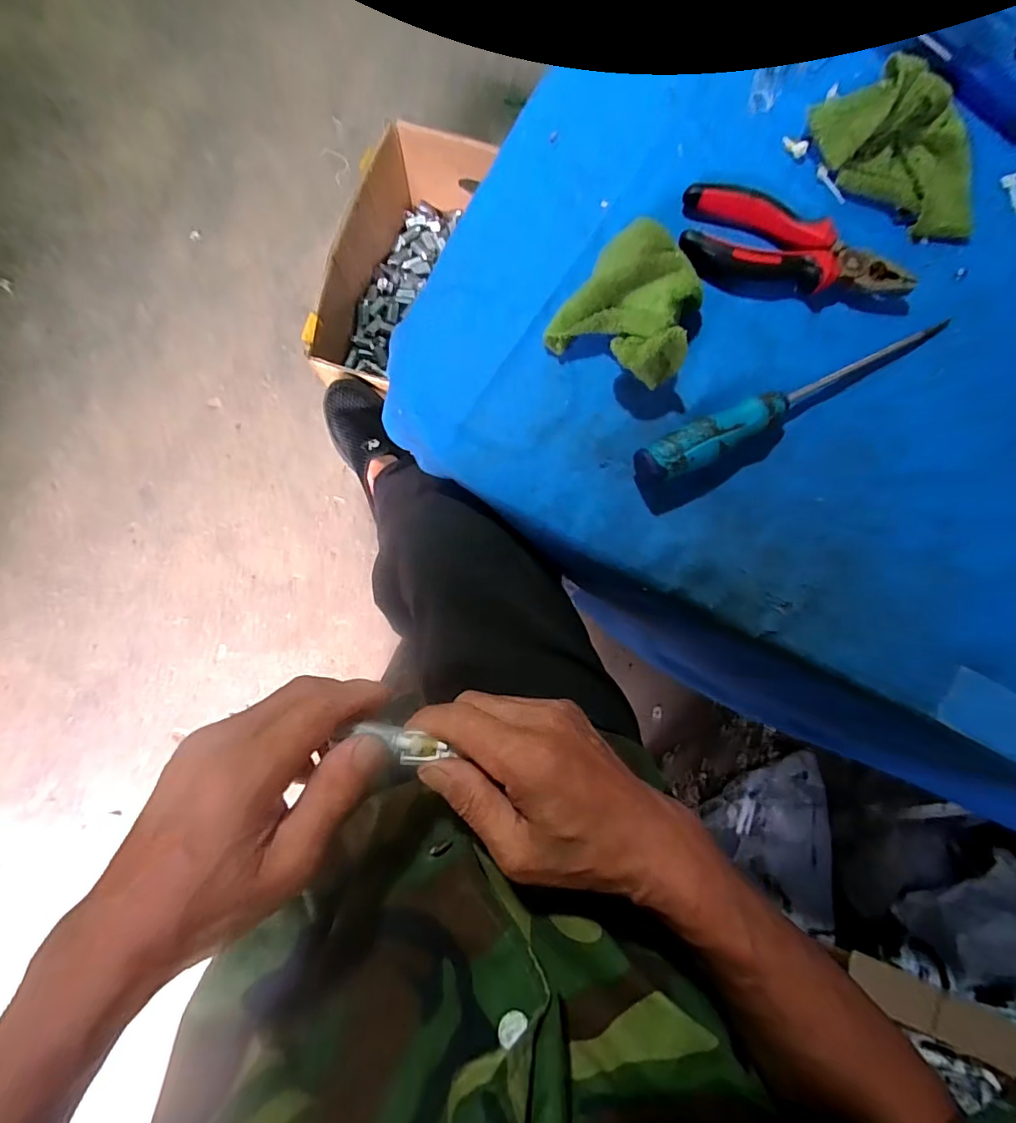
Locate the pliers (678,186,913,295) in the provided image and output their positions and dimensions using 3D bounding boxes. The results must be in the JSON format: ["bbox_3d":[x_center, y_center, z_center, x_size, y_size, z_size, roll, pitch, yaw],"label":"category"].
[{"bbox_3d":[0.197,-0.217,0.357,0.156,0.019,0.061,10,85,-2],"label":"pliers"}]

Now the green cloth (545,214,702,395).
[{"bbox_3d":[0.084,-0.165,0.334,0.084,0.043,0.093,31,85,0],"label":"green cloth"}]

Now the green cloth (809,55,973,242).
[{"bbox_3d":[0.273,-0.284,0.356,0.126,0.033,0.090,13,85,-2],"label":"green cloth"}]

